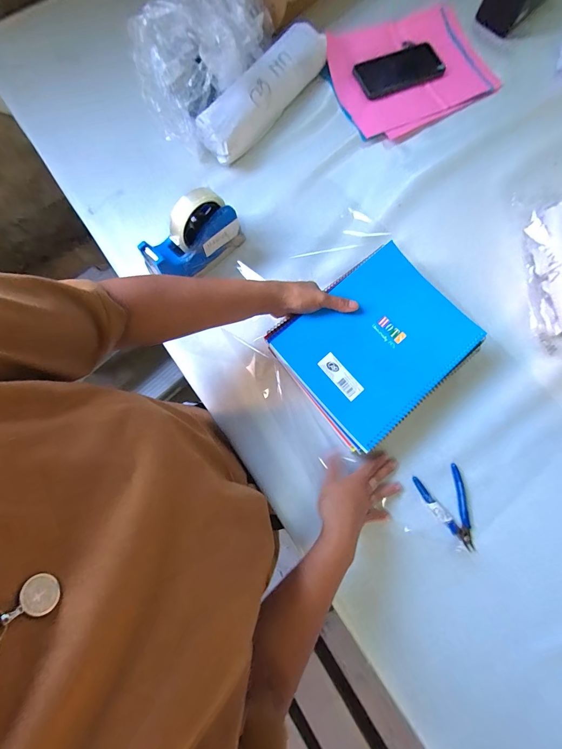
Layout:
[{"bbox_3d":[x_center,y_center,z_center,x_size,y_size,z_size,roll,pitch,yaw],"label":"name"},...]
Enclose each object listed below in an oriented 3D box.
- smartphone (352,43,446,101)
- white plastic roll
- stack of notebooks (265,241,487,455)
[{"bbox_3d":[0.234,-0.598,0.609,0.175,0.014,0.073,-21,80,-5],"label":"smartphone"},{"bbox_3d":[-0.030,-0.505,0.560,0.071,0.060,0.294,38,81,6],"label":"white plastic roll"},{"bbox_3d":[0.138,-0.047,0.444,0.248,0.024,0.205,-38,82,-7],"label":"stack of notebooks"}]

